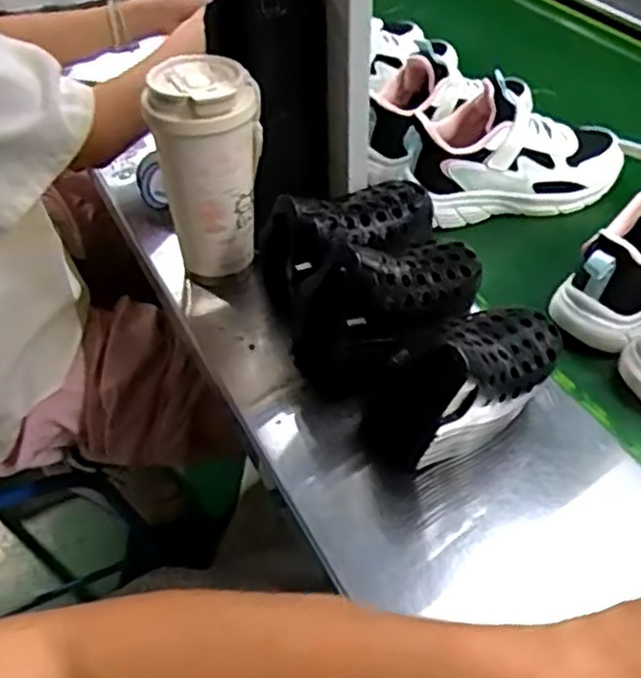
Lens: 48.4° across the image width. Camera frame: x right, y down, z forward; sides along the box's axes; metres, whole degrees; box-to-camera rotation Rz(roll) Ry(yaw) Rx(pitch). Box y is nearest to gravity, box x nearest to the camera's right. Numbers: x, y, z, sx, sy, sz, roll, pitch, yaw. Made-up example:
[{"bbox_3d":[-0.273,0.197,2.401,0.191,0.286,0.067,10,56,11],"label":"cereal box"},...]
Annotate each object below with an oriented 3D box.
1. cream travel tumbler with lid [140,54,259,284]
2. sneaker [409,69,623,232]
[{"bbox_3d":[-0.089,-0.141,0.614,0.086,0.179,0.079,-10,45,-4],"label":"cream travel tumbler with lid"},{"bbox_3d":[0.202,-0.204,0.743,0.230,0.125,0.083,-10,45,-4],"label":"sneaker"}]

